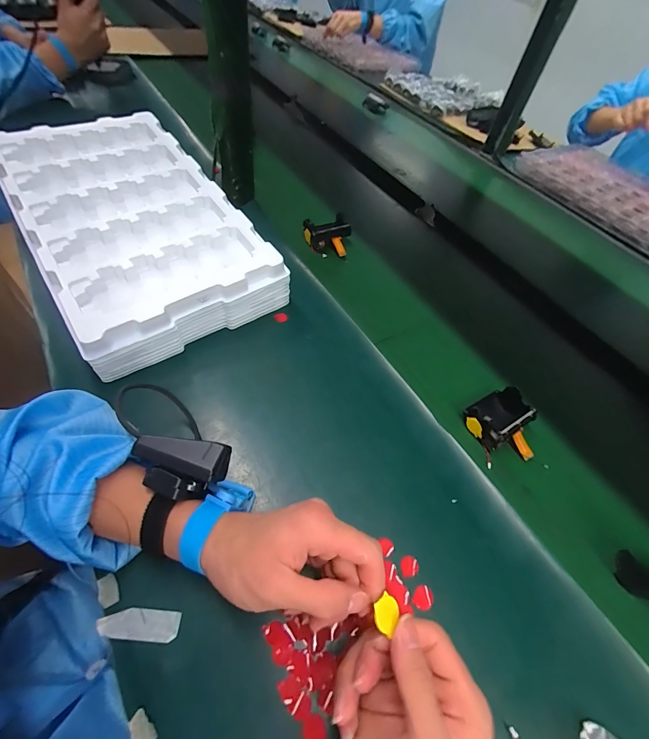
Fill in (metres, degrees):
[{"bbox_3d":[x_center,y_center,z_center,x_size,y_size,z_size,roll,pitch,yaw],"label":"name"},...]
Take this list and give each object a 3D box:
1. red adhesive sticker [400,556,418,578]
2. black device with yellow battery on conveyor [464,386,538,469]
[{"bbox_3d":[0.078,0.180,0.322,0.017,0.004,0.017,6,53,-3],"label":"red adhesive sticker"},{"bbox_3d":[0.207,0.062,0.405,0.081,0.034,0.083,-14,57,-17],"label":"black device with yellow battery on conveyor"}]

